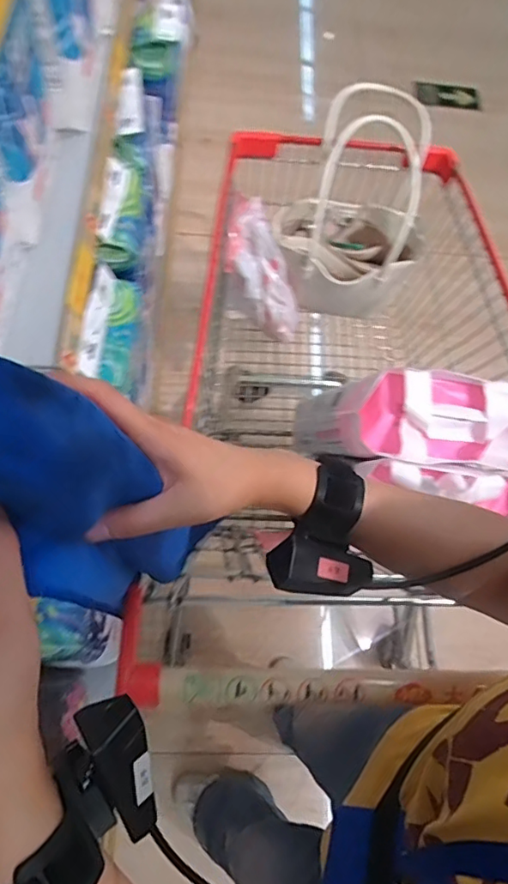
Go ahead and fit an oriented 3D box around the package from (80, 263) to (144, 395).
[{"bbox_3d":[-0.299,-0.237,1.148,0.084,0.128,0.272,1,67,-2],"label":"package"}]

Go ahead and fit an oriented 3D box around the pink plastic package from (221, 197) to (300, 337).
[{"bbox_3d":[0.015,-0.323,1.027,0.120,0.086,0.280,-30,116,-14],"label":"pink plastic package"}]

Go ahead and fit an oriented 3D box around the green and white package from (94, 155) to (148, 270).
[{"bbox_3d":[-0.283,-0.509,1.189,0.087,0.101,0.243,4,67,-1],"label":"green and white package"}]

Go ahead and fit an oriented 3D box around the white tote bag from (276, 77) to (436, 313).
[{"bbox_3d":[0.189,-0.422,0.959,0.252,0.271,0.242,23,68,7],"label":"white tote bag"}]

